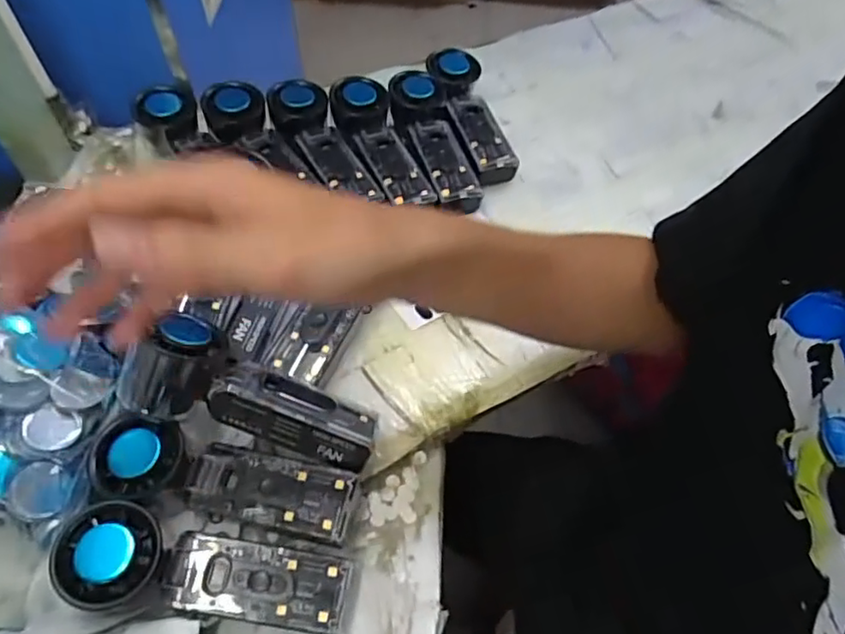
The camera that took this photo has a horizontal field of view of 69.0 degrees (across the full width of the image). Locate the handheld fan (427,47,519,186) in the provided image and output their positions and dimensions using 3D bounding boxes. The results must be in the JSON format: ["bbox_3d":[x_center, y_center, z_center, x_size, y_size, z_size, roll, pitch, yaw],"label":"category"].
[{"bbox_3d":[0.048,-0.198,0.597,0.046,0.027,0.145,-18,78,-14],"label":"handheld fan"}]

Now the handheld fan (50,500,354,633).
[{"bbox_3d":[-0.125,0.149,0.359,0.164,0.026,0.051,13,52,-6],"label":"handheld fan"}]

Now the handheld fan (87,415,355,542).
[{"bbox_3d":[-0.124,0.103,0.386,0.165,0.043,0.048,8,52,6],"label":"handheld fan"}]

